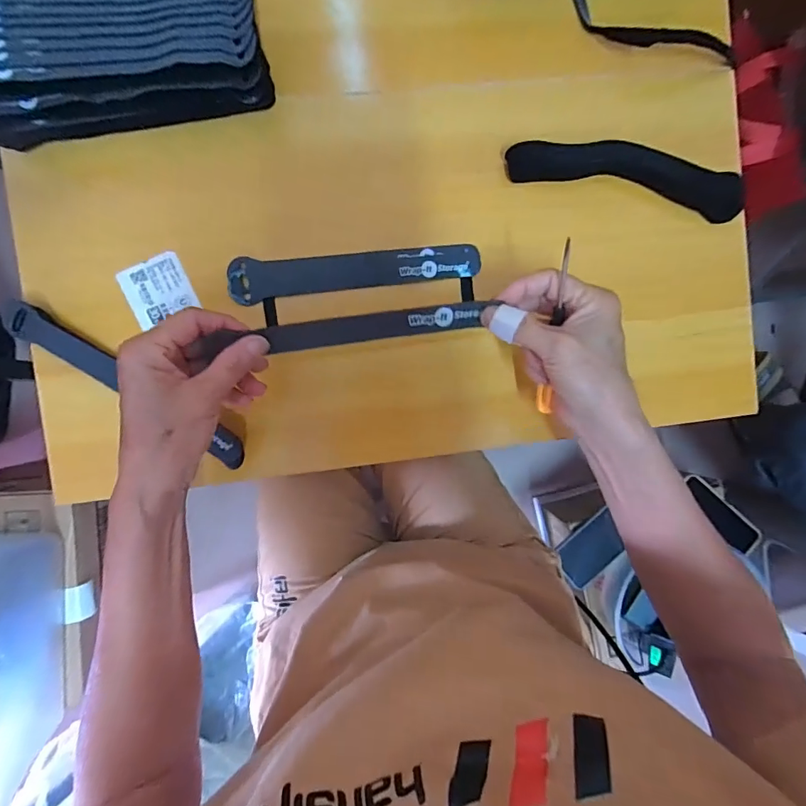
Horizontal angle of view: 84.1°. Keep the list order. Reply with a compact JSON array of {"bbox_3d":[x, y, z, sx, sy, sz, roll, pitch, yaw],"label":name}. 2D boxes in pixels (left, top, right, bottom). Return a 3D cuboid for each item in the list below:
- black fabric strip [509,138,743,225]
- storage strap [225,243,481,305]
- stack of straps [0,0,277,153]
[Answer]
[{"bbox_3d":[0.183,-0.187,0.364,0.192,0.025,0.037,11,93,-5],"label":"black fabric strip"},{"bbox_3d":[-0.037,-0.108,0.364,0.198,0.010,0.032,-9,94,-4],"label":"storage strap"},{"bbox_3d":[-0.198,-0.244,0.309,0.199,0.073,0.092,-8,94,-4],"label":"stack of straps"}]

